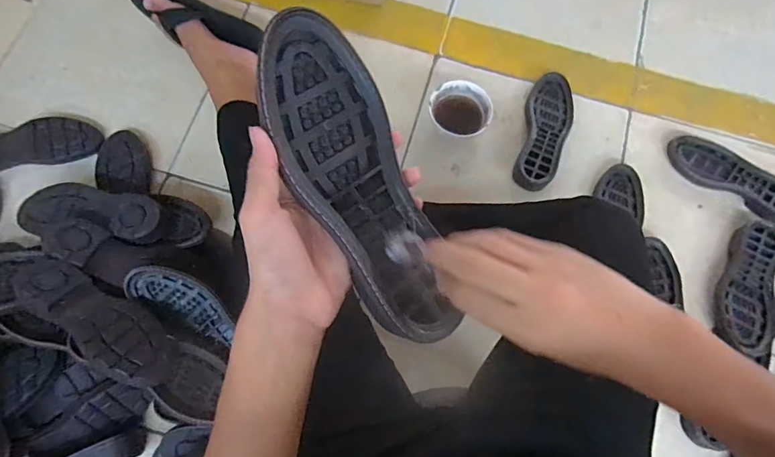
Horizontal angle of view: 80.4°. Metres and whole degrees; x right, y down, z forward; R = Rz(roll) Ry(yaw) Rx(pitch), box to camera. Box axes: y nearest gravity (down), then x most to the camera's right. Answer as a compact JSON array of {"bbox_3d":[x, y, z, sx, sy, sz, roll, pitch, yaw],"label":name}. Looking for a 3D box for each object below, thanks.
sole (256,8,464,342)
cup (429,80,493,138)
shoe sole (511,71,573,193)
[{"bbox_3d":[-0.021,-0.031,0.322,0.081,0.034,0.237,-24,91,-9],"label":"sole"},{"bbox_3d":[0.135,-0.216,0.862,0.114,0.048,0.111,1,72,-2],"label":"cup"},{"bbox_3d":[0.302,-0.185,0.877,0.090,0.024,0.247,14,72,2],"label":"shoe sole"}]

